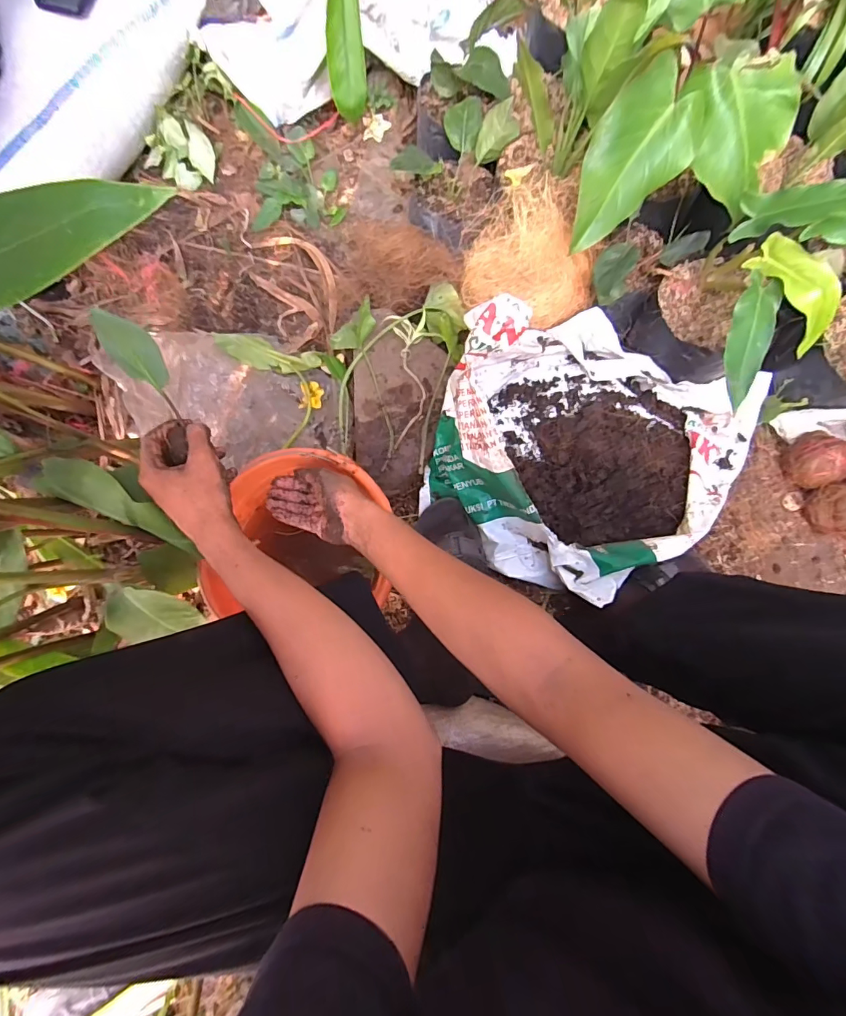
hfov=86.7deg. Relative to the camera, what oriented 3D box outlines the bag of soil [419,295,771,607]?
[{"bbox_3d":[0.237,-0.103,0.612,0.386,0.192,0.434,39,82,8],"label":"bag of soil"}]

